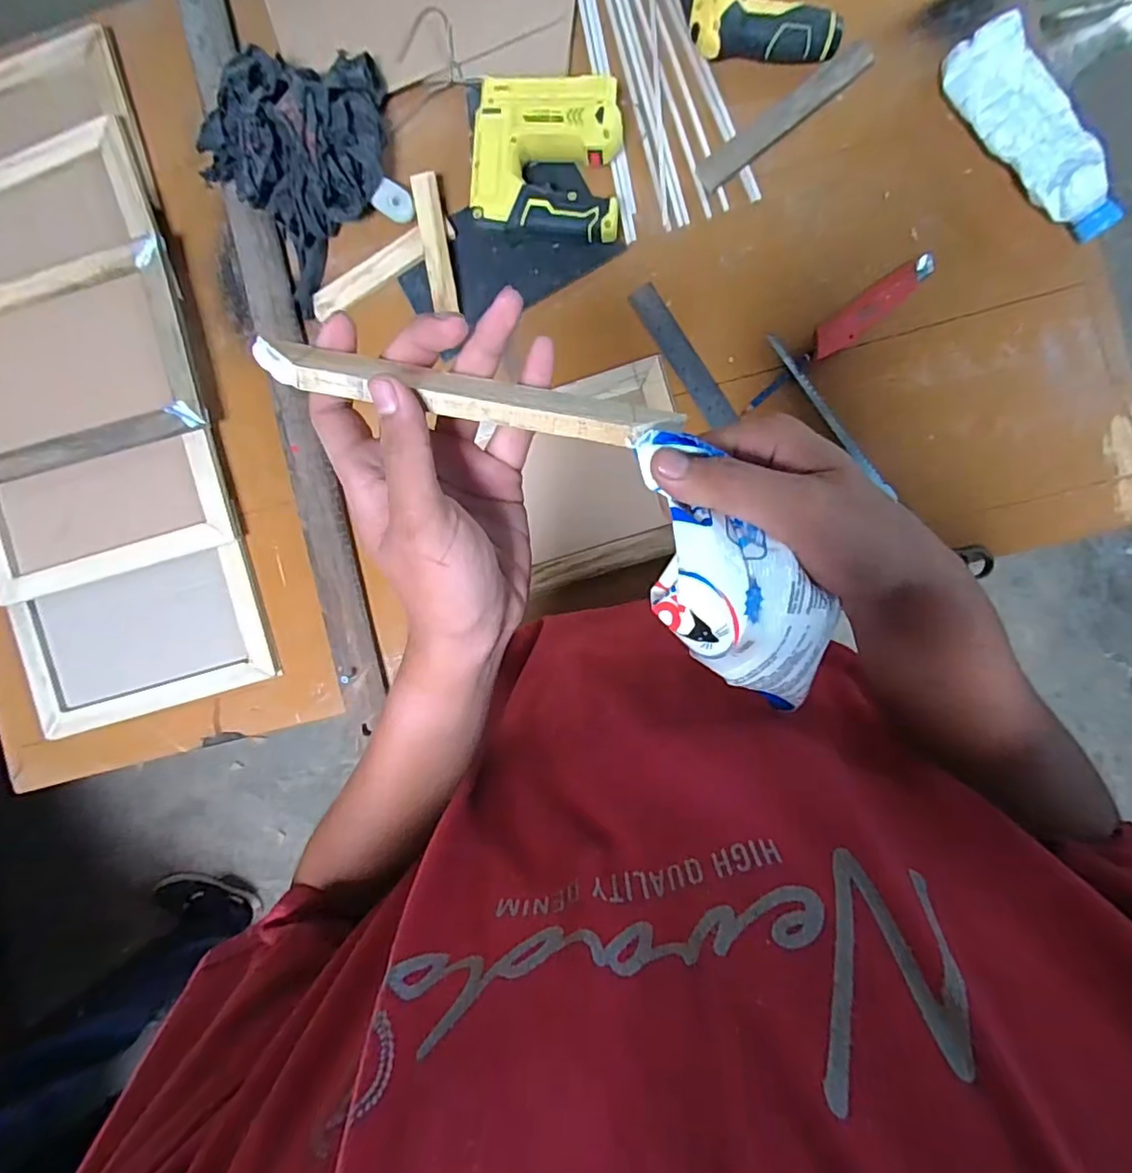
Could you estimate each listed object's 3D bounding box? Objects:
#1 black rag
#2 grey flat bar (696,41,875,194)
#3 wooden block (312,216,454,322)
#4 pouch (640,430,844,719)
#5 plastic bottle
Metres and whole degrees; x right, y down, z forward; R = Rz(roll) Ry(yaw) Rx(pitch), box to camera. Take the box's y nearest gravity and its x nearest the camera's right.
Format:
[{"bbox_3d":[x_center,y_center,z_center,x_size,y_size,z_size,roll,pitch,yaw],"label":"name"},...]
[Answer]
[{"bbox_3d":[-0.283,-0.451,0.601,0.163,0.071,0.243,38,95,5],"label":"black rag"},{"bbox_3d":[0.221,-0.480,0.590,0.194,0.005,0.031,-35,92,8],"label":"grey flat bar"},{"bbox_3d":[-0.203,-0.351,0.630,0.175,0.011,0.034,-32,88,7],"label":"wooden block"},{"bbox_3d":[0.073,0.002,0.256,0.061,0.034,0.147,-35,104,5],"label":"pouch"},{"bbox_3d":[0.451,-0.433,0.547,0.072,0.035,0.220,-35,90,5],"label":"plastic bottle"}]

